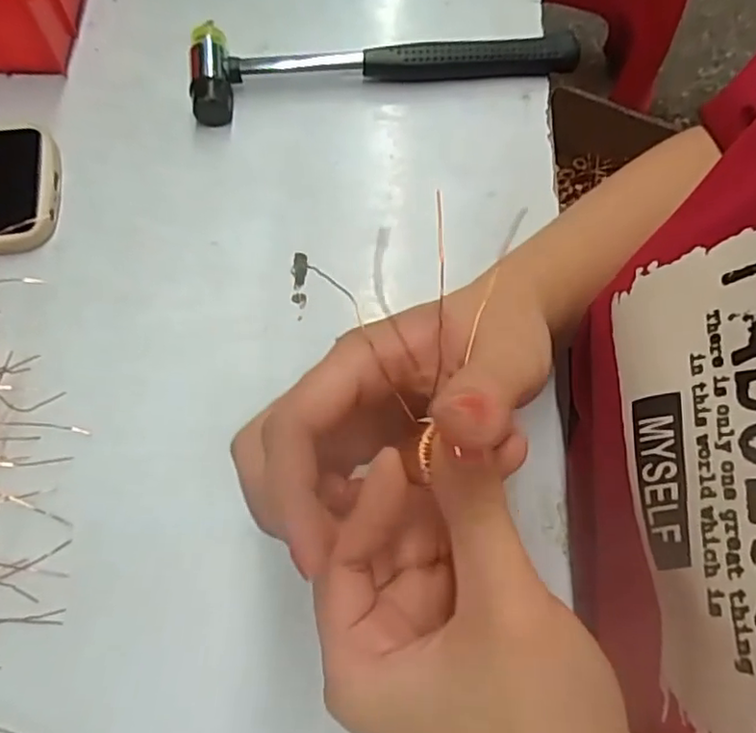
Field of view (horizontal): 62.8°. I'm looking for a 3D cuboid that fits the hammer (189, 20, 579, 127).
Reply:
[{"bbox_3d":[0.005,-0.189,0.390,0.238,0.027,0.055,-7,69,-5],"label":"hammer"}]

